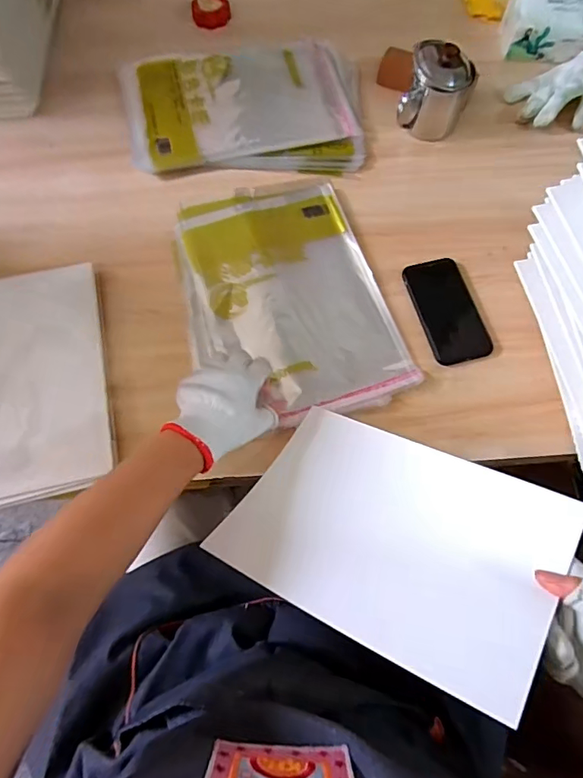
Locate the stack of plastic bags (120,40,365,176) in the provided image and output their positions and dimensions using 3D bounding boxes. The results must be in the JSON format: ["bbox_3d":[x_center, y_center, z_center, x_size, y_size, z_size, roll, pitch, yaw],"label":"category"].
[{"bbox_3d":[-0.075,-0.439,0.742,0.363,0.019,0.251,-1,71,-2],"label":"stack of plastic bags"}]

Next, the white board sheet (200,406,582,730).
[{"bbox_3d":[0.095,0.140,0.466,0.291,0.045,0.196,22,71,22],"label":"white board sheet"}]

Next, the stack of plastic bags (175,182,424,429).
[{"bbox_3d":[-0.014,-0.123,0.636,0.247,0.021,0.356,-20,72,-8],"label":"stack of plastic bags"}]

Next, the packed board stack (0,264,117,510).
[{"bbox_3d":[-0.344,-0.005,0.583,0.231,0.015,0.288,-13,71,-6],"label":"packed board stack"}]

